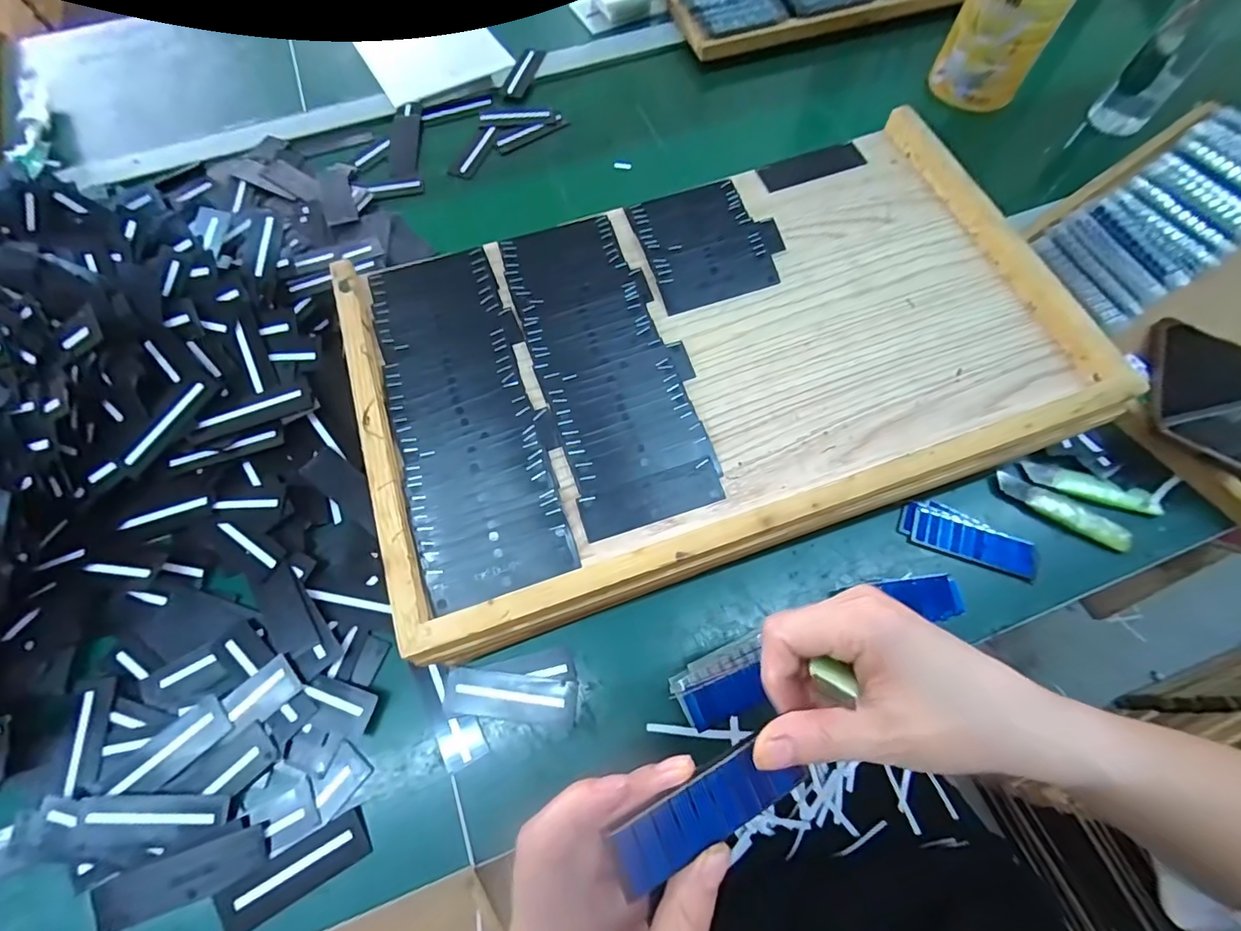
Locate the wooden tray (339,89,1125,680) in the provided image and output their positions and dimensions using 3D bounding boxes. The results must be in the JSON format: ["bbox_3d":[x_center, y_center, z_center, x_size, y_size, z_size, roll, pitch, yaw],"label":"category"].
[{"bbox_3d":[0.068,-0.092,0.374,0.499,0.030,0.304,-18,68,-9],"label":"wooden tray"}]

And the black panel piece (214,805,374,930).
[{"bbox_3d":[-0.207,0.260,0.334,0.092,0.008,0.029,-29,70,-11],"label":"black panel piece"}]

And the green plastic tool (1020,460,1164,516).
[{"bbox_3d":[0.382,0.017,0.423,0.099,0.015,0.021,18,69,8],"label":"green plastic tool"}]

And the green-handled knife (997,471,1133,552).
[{"bbox_3d":[0.353,0.036,0.416,0.102,0.011,0.021,28,70,12],"label":"green-handled knife"}]

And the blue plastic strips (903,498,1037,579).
[{"bbox_3d":[0.273,0.056,0.411,0.099,0.004,0.038,20,68,10],"label":"blue plastic strips"}]

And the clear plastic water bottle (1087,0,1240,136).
[{"bbox_3d":[0.584,-0.445,0.533,0.063,0.192,0.058,28,63,9],"label":"clear plastic water bottle"}]

